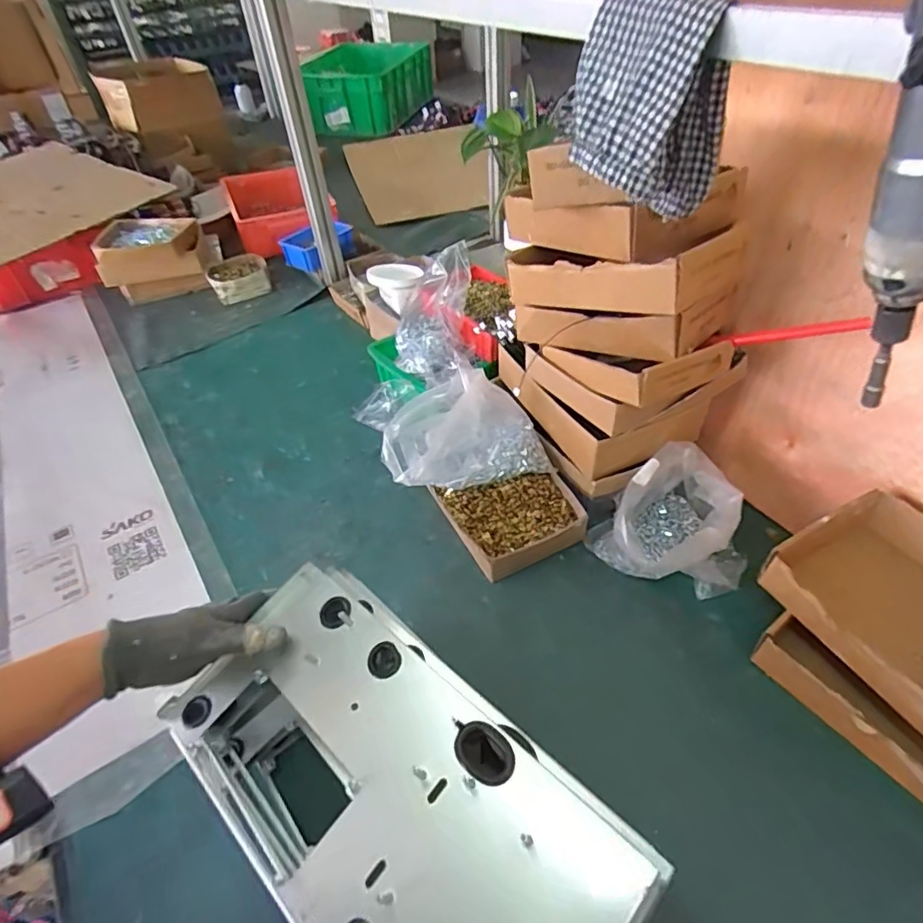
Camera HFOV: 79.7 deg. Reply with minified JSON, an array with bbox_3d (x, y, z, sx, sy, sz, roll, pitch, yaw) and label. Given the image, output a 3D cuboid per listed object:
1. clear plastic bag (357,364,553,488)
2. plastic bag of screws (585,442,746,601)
[{"bbox_3d":[0.001,-0.037,0.720,0.201,0.097,0.122,-17,46,-11],"label":"clear plastic bag"},{"bbox_3d":[0.256,0.070,0.667,0.174,0.095,0.153,19,51,23],"label":"plastic bag of screws"}]

